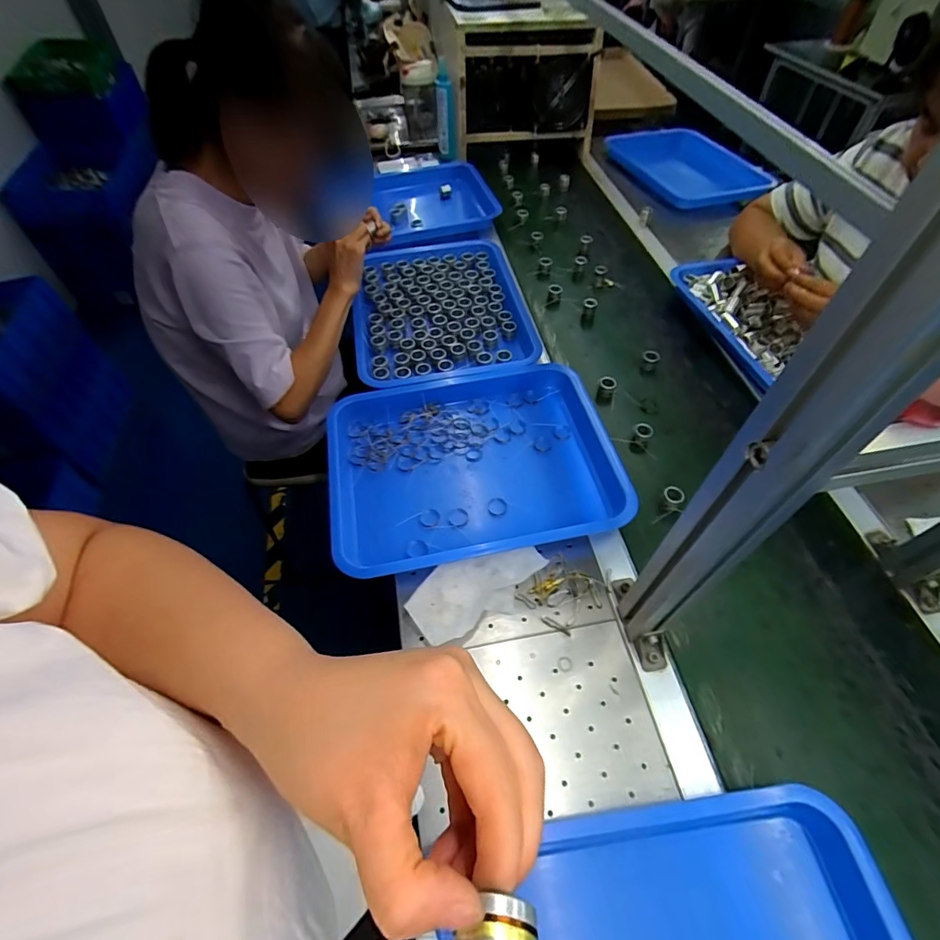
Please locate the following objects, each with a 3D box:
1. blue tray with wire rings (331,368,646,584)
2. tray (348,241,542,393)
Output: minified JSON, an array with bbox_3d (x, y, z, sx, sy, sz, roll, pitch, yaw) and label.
[{"bbox_3d":[0.000,-0.012,0.642,0.380,0.039,0.282,-10,55,-6],"label":"blue tray with wire rings"},{"bbox_3d":[-0.053,-0.287,0.839,0.296,0.039,0.377,-7,54,-4],"label":"tray"}]

